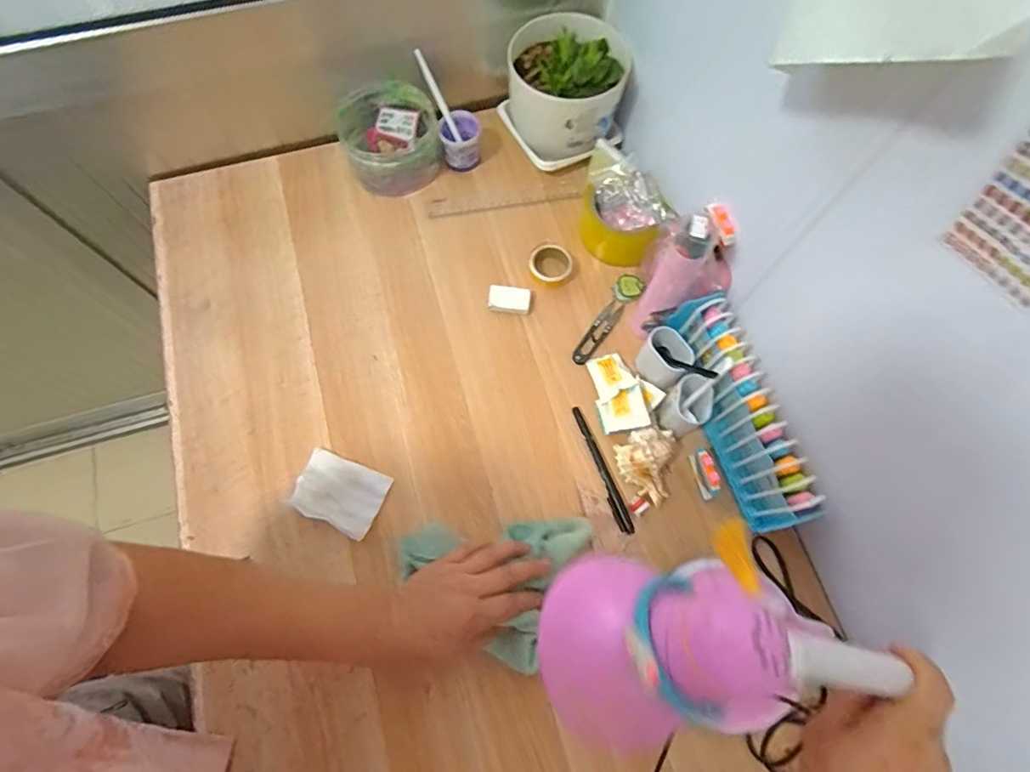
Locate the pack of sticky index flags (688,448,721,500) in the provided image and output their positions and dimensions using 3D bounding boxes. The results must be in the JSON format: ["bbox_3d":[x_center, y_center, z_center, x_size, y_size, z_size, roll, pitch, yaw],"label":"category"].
[{"bbox_3d":[0.193,0.089,0.518,0.012,0.036,0.047,-14,71,-5],"label":"pack of sticky index flags"}]

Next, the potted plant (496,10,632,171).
[{"bbox_3d":[0.061,-0.360,0.617,0.135,0.137,0.134,-17,71,-6],"label":"potted plant"}]

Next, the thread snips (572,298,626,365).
[{"bbox_3d":[0.096,-0.062,0.589,0.021,0.004,0.091,35,74,12],"label":"thread snips"}]

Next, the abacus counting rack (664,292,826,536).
[{"bbox_3d":[0.229,0.024,0.517,0.059,0.087,0.232,-19,71,-7],"label":"abacus counting rack"}]

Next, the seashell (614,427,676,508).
[{"bbox_3d":[0.140,0.077,0.520,0.068,0.039,0.069,-34,74,-11],"label":"seashell"}]

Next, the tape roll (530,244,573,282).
[{"bbox_3d":[0.043,-0.146,0.603,0.050,0.014,0.049,0,70,0],"label":"tape roll"}]

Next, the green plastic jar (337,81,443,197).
[{"bbox_3d":[-0.153,-0.306,0.636,0.111,0.066,0.114,0,70,0],"label":"green plastic jar"}]

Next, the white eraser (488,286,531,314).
[{"bbox_3d":[-0.007,-0.100,0.593,0.049,0.008,0.029,6,71,2],"label":"white eraser"}]

